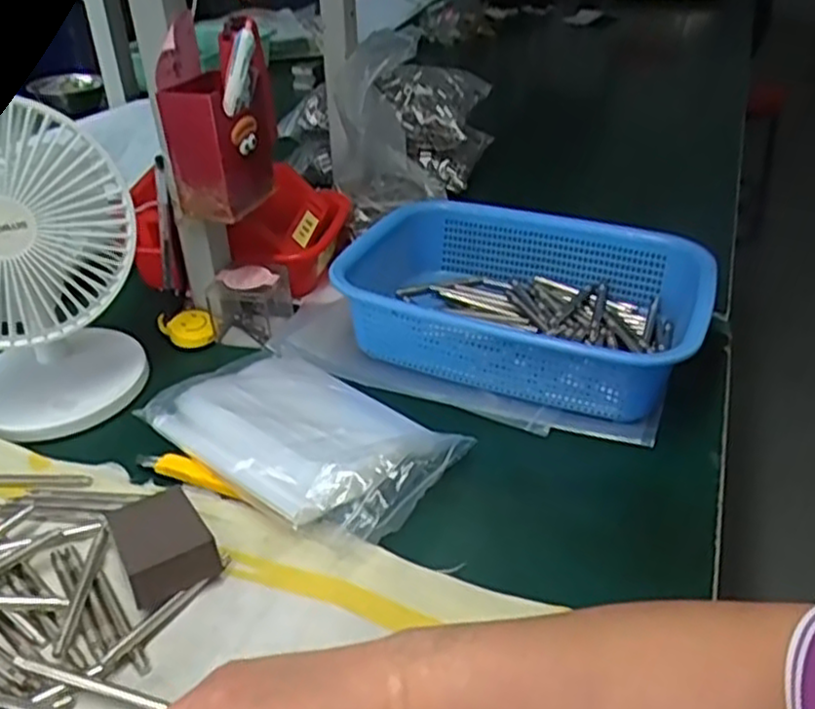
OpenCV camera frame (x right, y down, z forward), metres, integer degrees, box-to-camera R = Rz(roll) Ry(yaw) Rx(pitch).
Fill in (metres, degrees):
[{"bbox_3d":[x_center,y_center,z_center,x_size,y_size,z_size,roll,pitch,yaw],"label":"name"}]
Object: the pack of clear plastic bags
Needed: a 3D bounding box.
[{"bbox_3d":[-0.073,0.049,0.525,0.205,0.037,0.130,26,43,34],"label":"pack of clear plastic bags"}]

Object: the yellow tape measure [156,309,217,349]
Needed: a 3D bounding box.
[{"bbox_3d":[-0.198,-0.023,0.667,0.044,0.022,0.037,-14,36,-18],"label":"yellow tape measure"}]

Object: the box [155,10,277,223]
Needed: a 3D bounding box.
[{"bbox_3d":[-0.152,-0.185,0.588,0.070,0.131,0.080,8,35,13],"label":"box"}]

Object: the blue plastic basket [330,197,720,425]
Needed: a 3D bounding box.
[{"bbox_3d":[0.092,-0.046,0.613,0.285,0.077,0.204,16,38,24],"label":"blue plastic basket"}]

